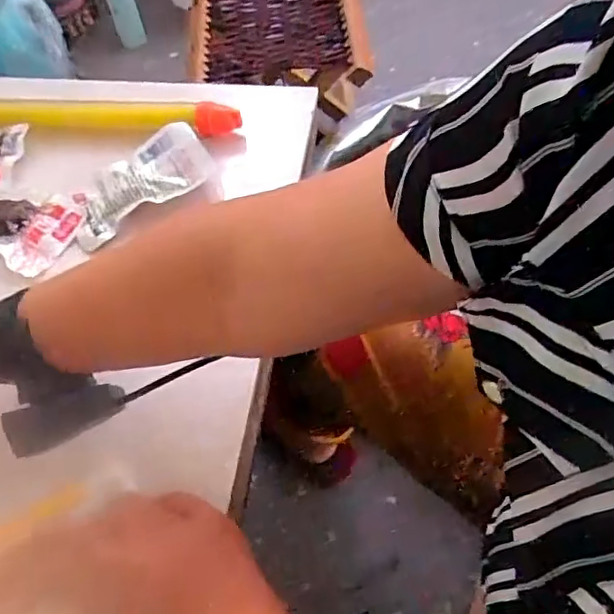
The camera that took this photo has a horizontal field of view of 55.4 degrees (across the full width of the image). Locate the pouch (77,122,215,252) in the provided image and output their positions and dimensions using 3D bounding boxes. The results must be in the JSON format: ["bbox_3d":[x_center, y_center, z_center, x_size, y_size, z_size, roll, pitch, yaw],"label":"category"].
[{"bbox_3d":[-0.156,-0.116,0.532,0.136,0.025,0.074,-33,61,-15],"label":"pouch"}]

